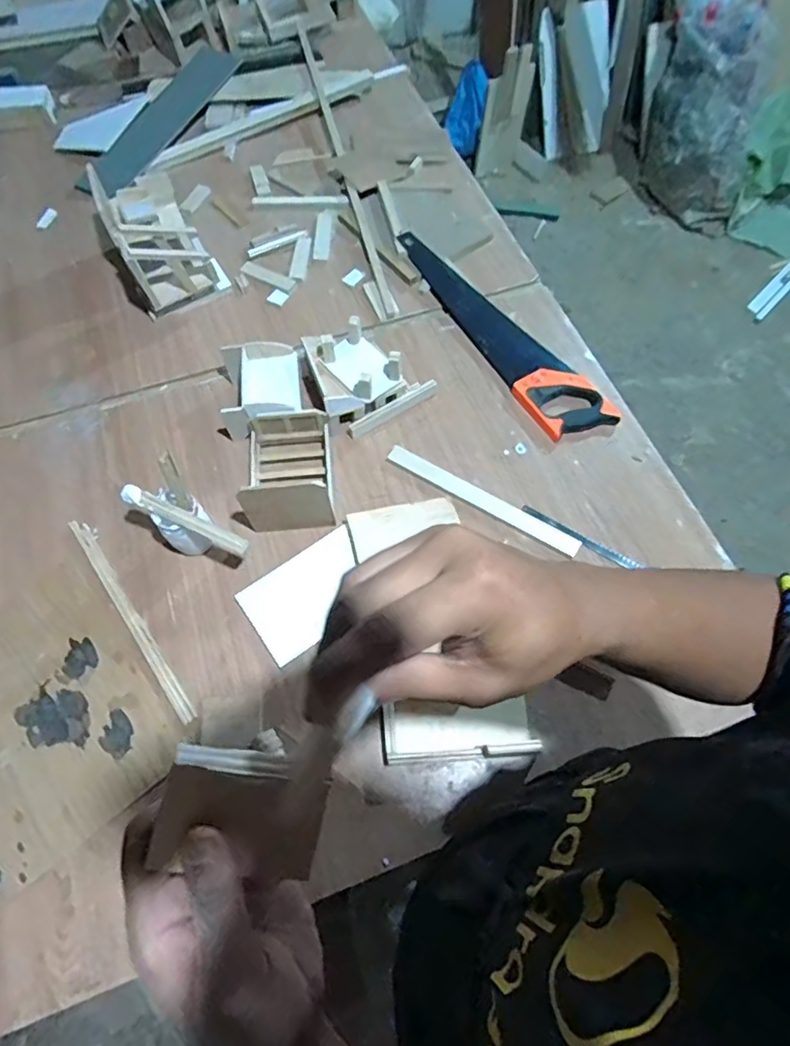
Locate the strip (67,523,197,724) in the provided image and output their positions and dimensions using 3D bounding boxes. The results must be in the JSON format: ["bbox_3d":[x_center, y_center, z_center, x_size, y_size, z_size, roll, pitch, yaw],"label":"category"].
[{"bbox_3d":[-0.365,0.125,0.758,0.020,0.016,0.345,-35,70,-16],"label":"strip"}]

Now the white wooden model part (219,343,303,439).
[{"bbox_3d":[-0.209,-0.208,0.880,0.122,0.077,0.144,-8,67,-3],"label":"white wooden model part"}]

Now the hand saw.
[{"bbox_3d":[0.172,-0.343,0.955,0.111,0.030,0.513,-30,69,-15],"label":"hand saw"}]

